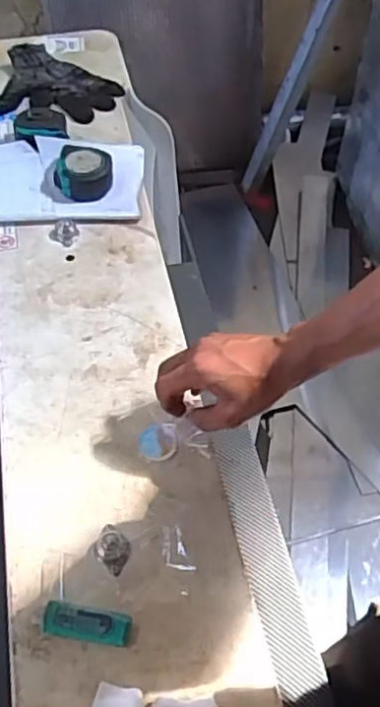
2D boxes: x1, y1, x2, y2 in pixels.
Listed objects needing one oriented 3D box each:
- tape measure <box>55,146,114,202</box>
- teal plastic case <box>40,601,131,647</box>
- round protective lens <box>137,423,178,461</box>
[{"bbox_3d":[-0.141,-0.240,0.875,0.075,0.046,0.077,-3,52,-3],"label":"tape measure"},{"bbox_3d":[-0.086,0.222,0.542,0.071,0.016,0.026,6,52,4],"label":"teal plastic case"},{"bbox_3d":[-0.032,0.087,0.650,0.039,0.004,0.037,-3,69,9],"label":"round protective lens"}]

